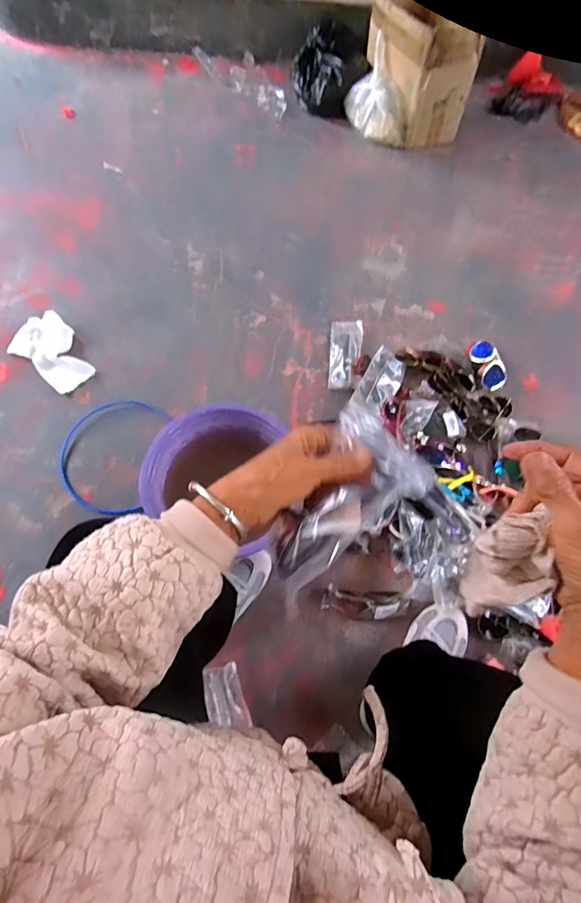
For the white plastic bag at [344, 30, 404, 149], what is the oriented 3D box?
[{"bbox_3d":[0.250,-1.077,1.305,0.108,0.207,0.228,-25,70,-14],"label":"white plastic bag"}]

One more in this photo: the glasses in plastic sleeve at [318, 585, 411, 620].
[{"bbox_3d":[0.135,0.273,0.768,0.150,0.028,0.051,7,64,2],"label":"glasses in plastic sleeve"}]

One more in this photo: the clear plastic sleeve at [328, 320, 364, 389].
[{"bbox_3d":[0.129,-0.229,1.003,0.073,0.018,0.186,7,64,2],"label":"clear plastic sleeve"}]

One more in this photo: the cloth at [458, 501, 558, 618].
[{"bbox_3d":[0.152,0.081,0.304,0.043,0.072,0.052,-12,65,-7],"label":"cloth"}]

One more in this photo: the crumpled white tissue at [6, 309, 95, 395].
[{"bbox_3d":[-0.534,-0.229,0.969,0.204,0.031,0.130,34,68,15],"label":"crumpled white tissue"}]

